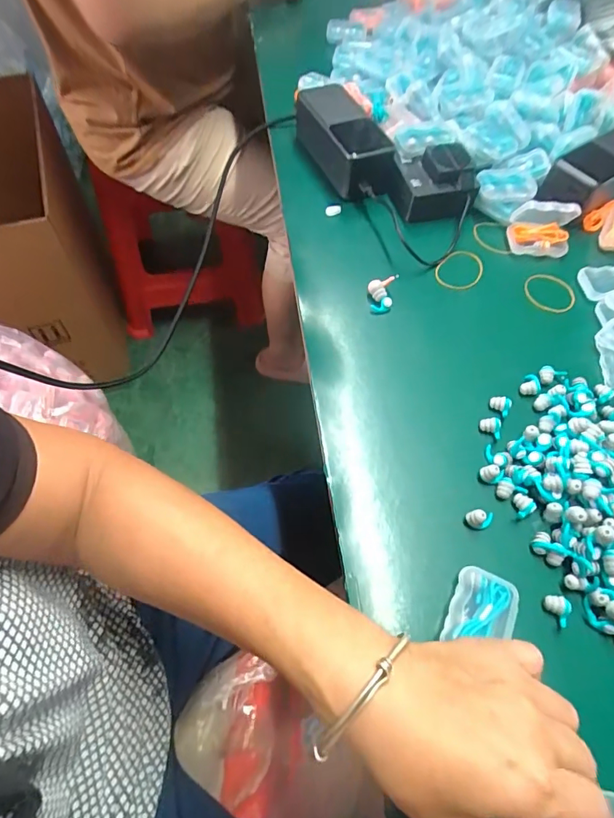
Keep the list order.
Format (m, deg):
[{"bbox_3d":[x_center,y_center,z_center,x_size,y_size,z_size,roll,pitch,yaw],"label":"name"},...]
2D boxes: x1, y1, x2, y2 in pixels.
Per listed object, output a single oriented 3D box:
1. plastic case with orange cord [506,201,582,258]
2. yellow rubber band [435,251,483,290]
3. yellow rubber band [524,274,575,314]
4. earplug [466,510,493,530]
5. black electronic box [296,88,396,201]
[{"bbox_3d":[0.221,-0.168,0.430,0.055,0.036,0.033,11,61,3],"label":"plastic case with orange cord"},{"bbox_3d":[0.140,-0.130,0.425,0.042,0.006,0.044,10,72,4],"label":"yellow rubber band"},{"bbox_3d":[0.219,-0.106,0.417,0.045,0.005,0.036,20,78,7],"label":"yellow rubber band"},{"bbox_3d":[0.117,0.075,0.309,0.019,0.015,0.010,-1,61,-3],"label":"earplug"},{"bbox_3d":[0.036,-0.280,0.484,0.061,0.051,0.158,-17,63,-12],"label":"black electronic box"}]

